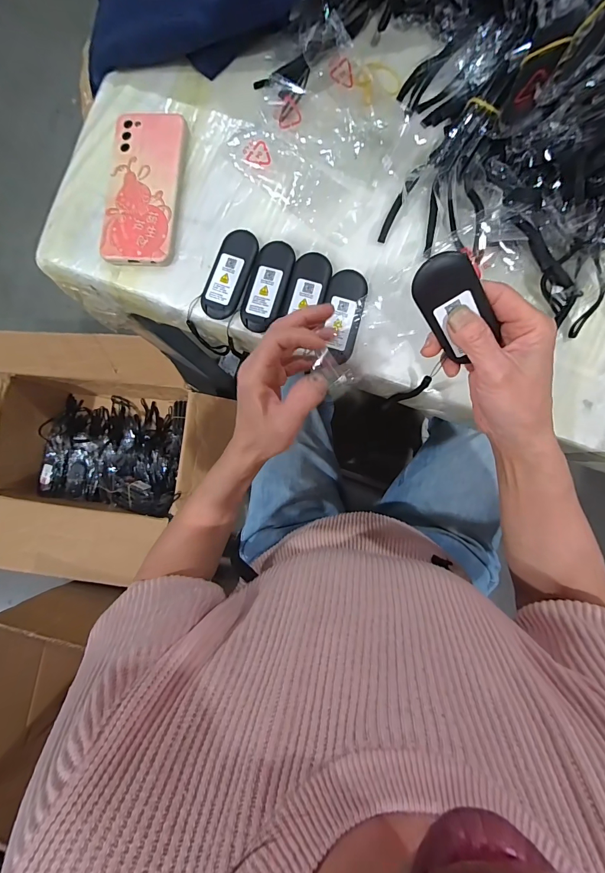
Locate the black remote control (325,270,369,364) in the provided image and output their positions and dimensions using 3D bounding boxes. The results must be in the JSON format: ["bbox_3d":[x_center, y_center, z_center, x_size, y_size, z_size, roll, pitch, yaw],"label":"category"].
[{"bbox_3d":[0.040,-0.122,0.350,0.037,0.010,0.092,14,87,6],"label":"black remote control"}]

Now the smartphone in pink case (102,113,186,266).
[{"bbox_3d":[-0.171,-0.267,0.380,0.076,0.009,0.167,6,86,5],"label":"smartphone in pink case"}]

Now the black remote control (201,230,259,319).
[{"bbox_3d":[-0.075,-0.169,0.367,0.042,0.009,0.097,19,88,6],"label":"black remote control"}]

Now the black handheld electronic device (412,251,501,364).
[{"bbox_3d":[0.108,-0.088,0.248,0.037,0.084,0.007,-27,39,27],"label":"black handheld electronic device"}]

